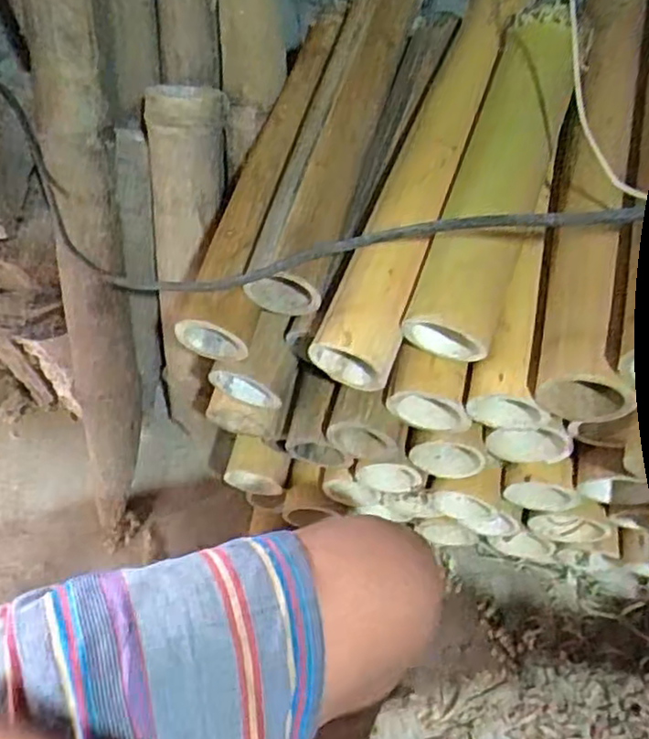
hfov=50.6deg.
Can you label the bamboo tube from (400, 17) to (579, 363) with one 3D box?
[{"bbox_3d":[0.148,-0.160,0.584,0.071,0.060,0.308,18,73,9],"label":"bamboo tube"}]

